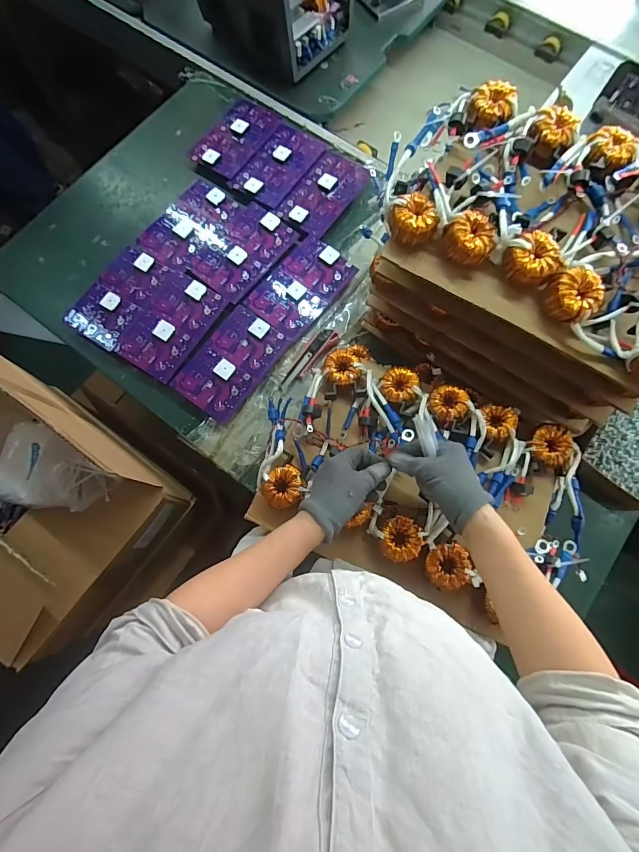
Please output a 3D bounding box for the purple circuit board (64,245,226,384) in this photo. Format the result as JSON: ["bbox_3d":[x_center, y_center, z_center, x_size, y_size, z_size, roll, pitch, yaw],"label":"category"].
[{"bbox_3d":[-0.332,-0.221,0.726,0.248,0.019,0.197,29,78,5],"label":"purple circuit board"}]

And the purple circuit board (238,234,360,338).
[{"bbox_3d":[-0.037,-0.272,0.729,0.131,0.009,0.198,38,80,9],"label":"purple circuit board"}]

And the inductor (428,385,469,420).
[{"bbox_3d":[0.195,-0.035,0.573,0.052,0.021,0.055,0,76,1],"label":"inductor"}]

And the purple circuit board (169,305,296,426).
[{"bbox_3d":[-0.160,-0.117,0.697,0.130,0.021,0.199,36,79,5],"label":"purple circuit board"}]

